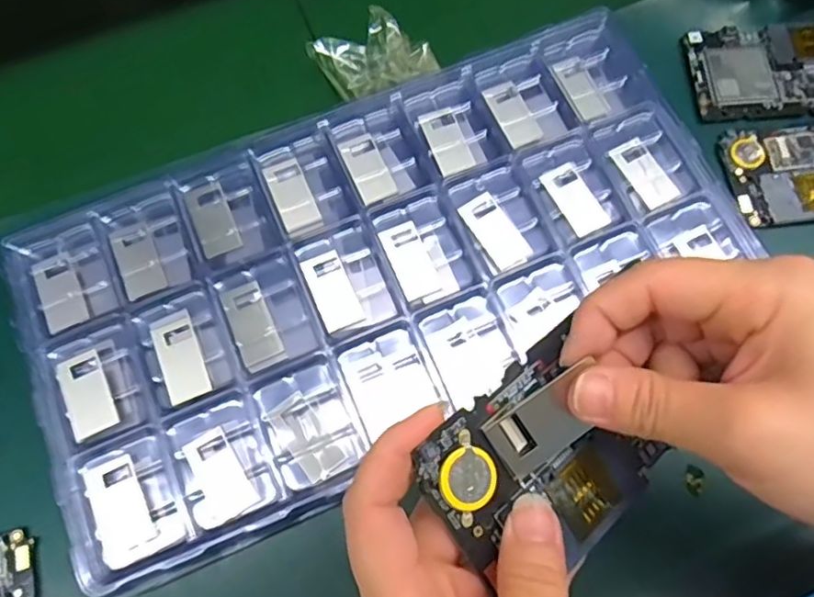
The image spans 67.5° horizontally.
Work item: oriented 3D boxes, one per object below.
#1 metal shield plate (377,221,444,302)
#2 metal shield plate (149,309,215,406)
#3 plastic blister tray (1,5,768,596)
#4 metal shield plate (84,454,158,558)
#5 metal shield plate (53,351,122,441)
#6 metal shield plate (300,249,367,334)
[{"bbox_3d":[0.002,-0.022,0.340,0.021,0.004,0.043,-23,71,-7],"label":"metal shield plate"},{"bbox_3d":[-0.121,0.030,0.323,0.022,0.004,0.048,-23,71,-7],"label":"metal shield plate"},{"bbox_3d":[-0.013,-0.020,0.341,0.381,0.019,0.195,-24,71,-7],"label":"plastic blister tray"},{"bbox_3d":[-0.144,0.103,0.304,0.024,0.004,0.043,-23,76,-14],"label":"metal shield plate"},{"bbox_3d":[-0.169,0.050,0.322,0.024,0.005,0.044,-26,71,-8],"label":"metal shield plate"},{"bbox_3d":[-0.041,-0.005,0.336,0.022,0.004,0.044,-24,71,-7],"label":"metal shield plate"}]

